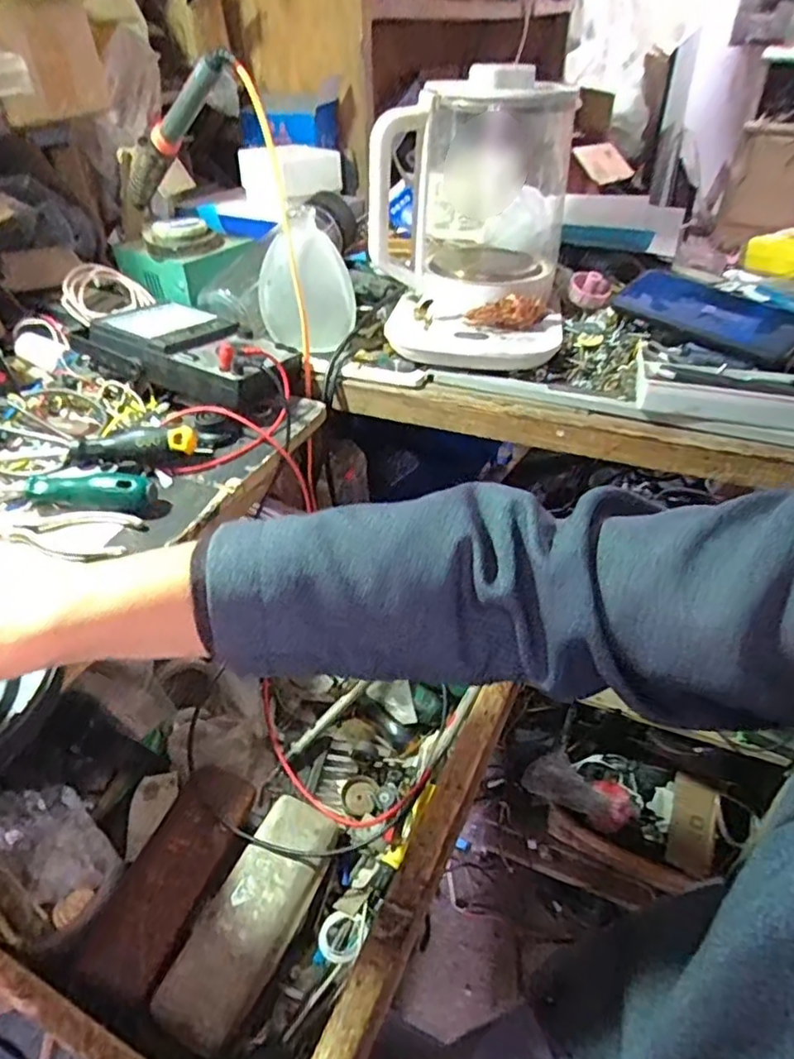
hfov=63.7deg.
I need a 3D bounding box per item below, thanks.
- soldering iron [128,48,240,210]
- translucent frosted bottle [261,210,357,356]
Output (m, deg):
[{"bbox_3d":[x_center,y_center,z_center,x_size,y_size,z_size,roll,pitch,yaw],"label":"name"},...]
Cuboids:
[{"bbox_3d":[-0.215,-0.379,0.606,0.232,0.035,0.020,-14,21,48],"label":"soldering iron"},{"bbox_3d":[-0.089,-0.233,0.628,0.090,0.117,0.040,-9,41,-10],"label":"translucent frosted bottle"}]

